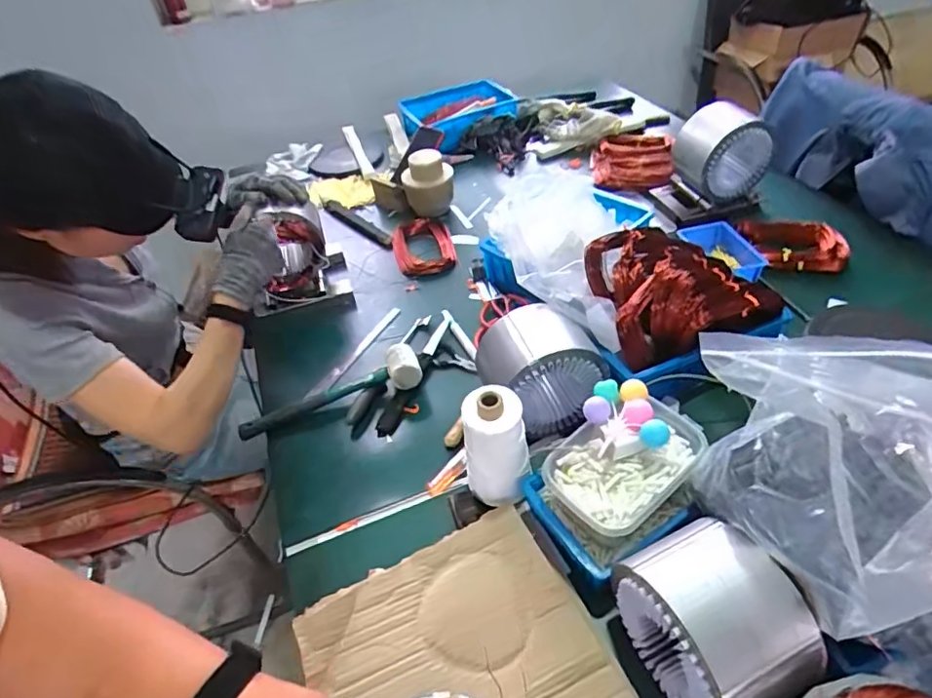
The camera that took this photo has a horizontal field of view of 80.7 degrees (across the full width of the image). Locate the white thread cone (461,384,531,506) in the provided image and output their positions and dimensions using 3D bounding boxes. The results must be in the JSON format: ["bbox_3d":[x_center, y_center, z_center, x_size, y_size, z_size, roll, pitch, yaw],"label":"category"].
[{"bbox_3d":[0.036,0.118,0.650,0.078,0.151,0.067,0,45,8],"label":"white thread cone"}]

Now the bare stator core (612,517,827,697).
[{"bbox_3d":[0.222,0.255,0.502,0.113,0.148,0.149,-20,45,-12],"label":"bare stator core"}]

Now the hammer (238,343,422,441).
[{"bbox_3d":[-0.202,0.060,0.827,0.275,0.066,0.071,-15,44,-8],"label":"hammer"}]

